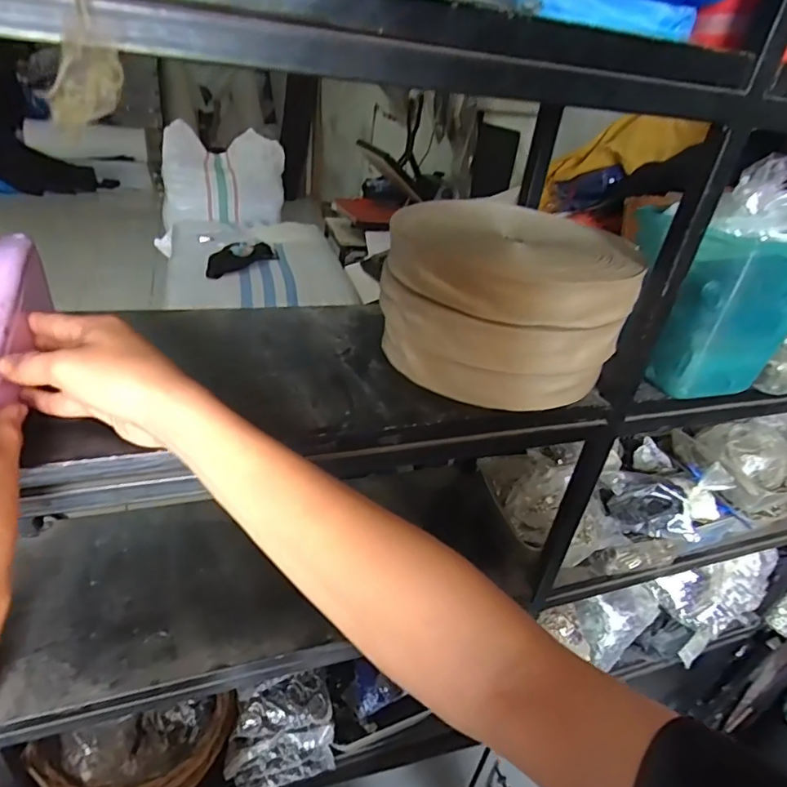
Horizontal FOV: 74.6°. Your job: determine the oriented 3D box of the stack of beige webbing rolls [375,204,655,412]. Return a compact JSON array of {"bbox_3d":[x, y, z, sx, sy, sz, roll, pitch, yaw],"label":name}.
[{"bbox_3d":[0.104,-0.086,0.476,0.201,0.121,0.183,24,36,25],"label":"stack of beige webbing rolls"}]

